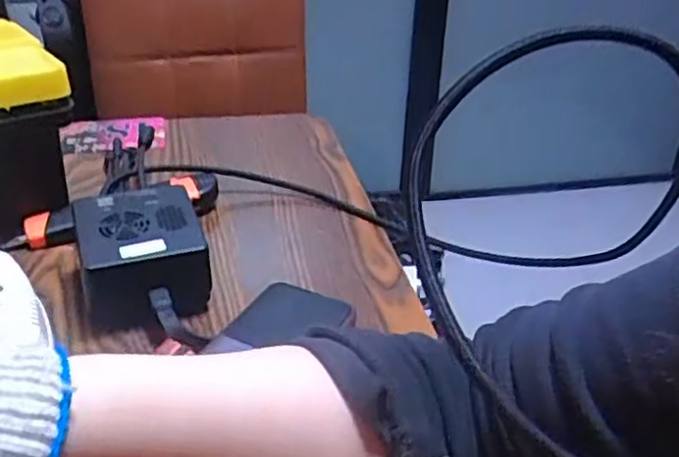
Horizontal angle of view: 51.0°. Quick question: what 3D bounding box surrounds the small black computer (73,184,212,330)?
[{"bbox_3d":[-0.123,0.019,0.447,0.073,0.057,0.087,-10,33,-19],"label":"small black computer"}]

